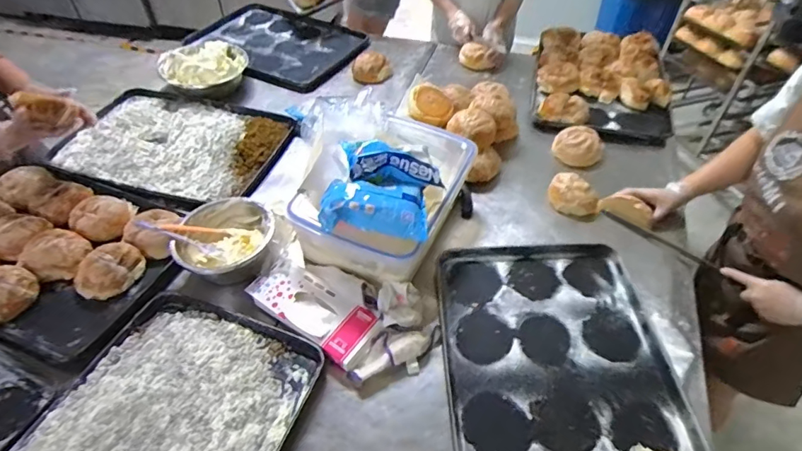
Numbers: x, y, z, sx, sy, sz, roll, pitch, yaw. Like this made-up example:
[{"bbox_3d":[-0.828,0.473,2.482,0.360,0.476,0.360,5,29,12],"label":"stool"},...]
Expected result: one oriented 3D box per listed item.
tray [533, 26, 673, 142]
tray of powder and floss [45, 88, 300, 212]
[{"bbox_3d":[0.612,-0.454,1.458,0.381,0.088,0.518,8,47,9],"label":"tray"},{"bbox_3d":[-0.606,-0.226,1.308,0.567,0.045,0.410,11,48,12],"label":"tray of powder and floss"}]

